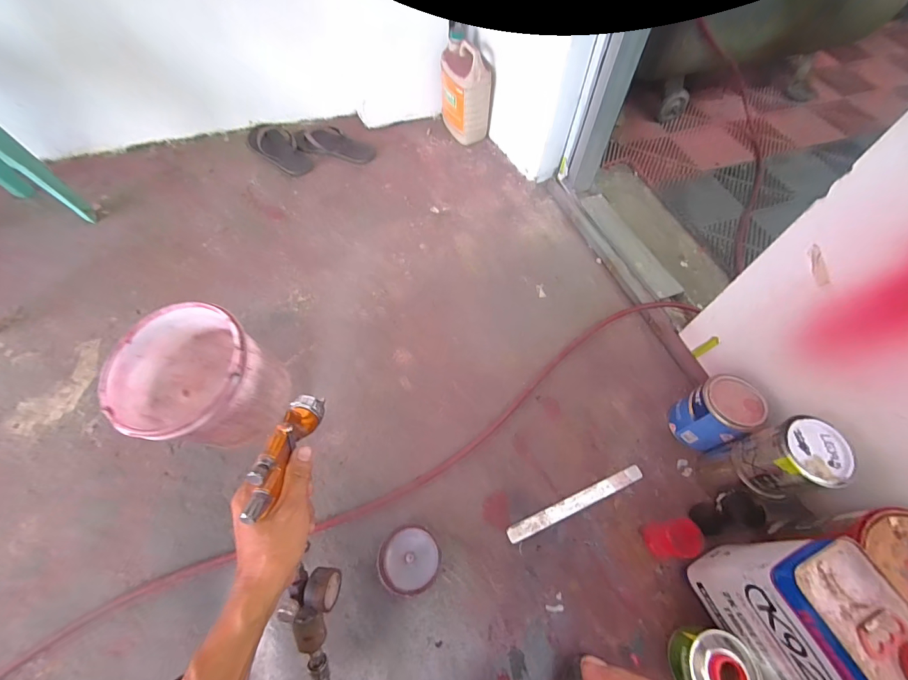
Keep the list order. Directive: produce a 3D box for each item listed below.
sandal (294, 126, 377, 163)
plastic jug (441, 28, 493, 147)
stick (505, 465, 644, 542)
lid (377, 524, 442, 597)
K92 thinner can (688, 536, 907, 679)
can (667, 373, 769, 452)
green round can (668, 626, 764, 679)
[{"bbox_3d":[-0.367,-0.614,1.192,0.248,0.036,0.100,12,60,4],"label":"sandal"},{"bbox_3d":[0.026,-0.757,1.166,0.109,0.238,0.178,-27,65,-17],"label":"plastic jug"},{"bbox_3d":[0.228,0.300,0.705,0.281,0.004,0.030,-20,63,-14],"label":"stick"},{"bbox_3d":[-0.073,0.368,0.641,0.099,0.031,0.098,1,60,-2],"label":"lid"},{"bbox_3d":[0.466,0.364,0.508,0.118,0.216,0.165,-20,62,-13],"label":"K92 thinner can"},{"bbox_3d":[0.490,0.140,0.724,0.099,0.146,0.101,1,60,-2],"label":"can"},{"bbox_3d":[0.382,0.481,0.566,0.096,0.083,0.089,1,60,-2],"label":"green round can"}]

